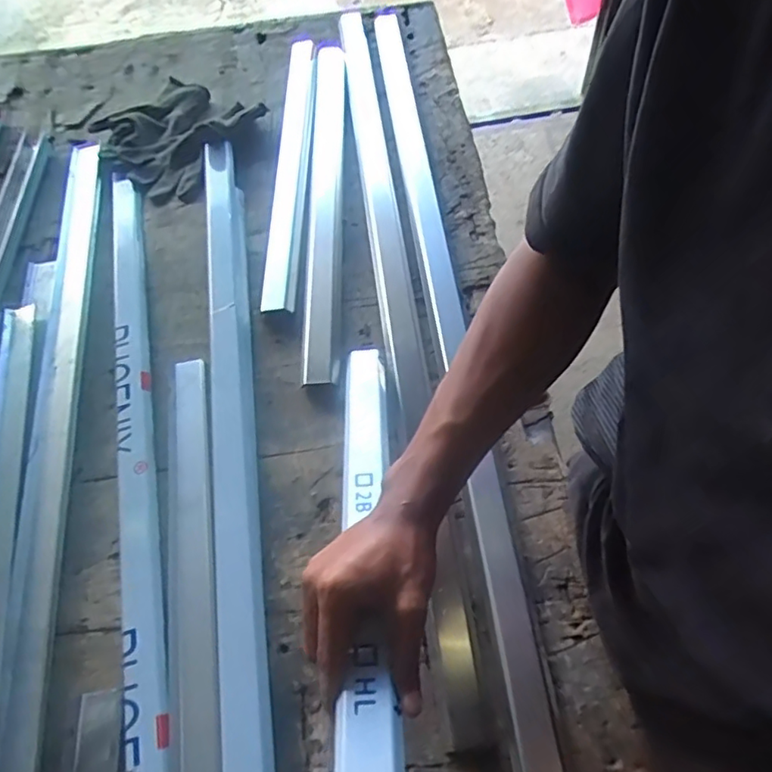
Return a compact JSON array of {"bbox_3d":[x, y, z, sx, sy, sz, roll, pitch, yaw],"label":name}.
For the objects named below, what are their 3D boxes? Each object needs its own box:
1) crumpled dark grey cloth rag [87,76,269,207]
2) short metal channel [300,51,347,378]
[{"bbox_3d":[-0.329,-0.383,0.887,0.232,0.031,0.218,29,66,19],"label":"crumpled dark grey cloth rag"},{"bbox_3d":[-0.081,-0.274,0.809,0.047,0.024,0.627,-3,59,3],"label":"short metal channel"}]

